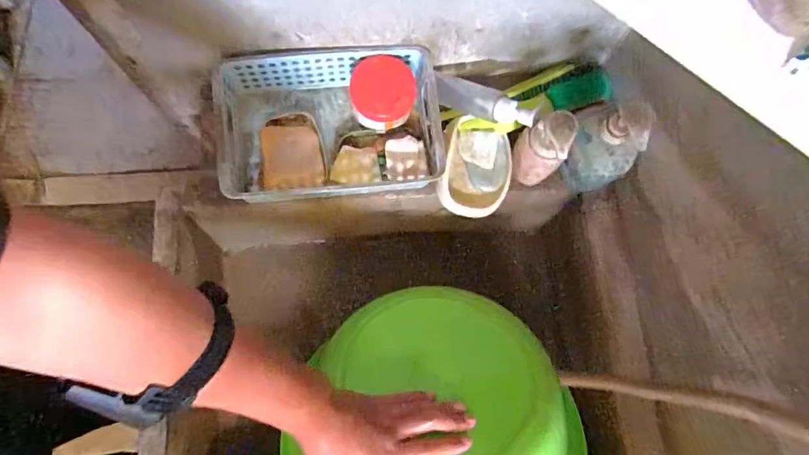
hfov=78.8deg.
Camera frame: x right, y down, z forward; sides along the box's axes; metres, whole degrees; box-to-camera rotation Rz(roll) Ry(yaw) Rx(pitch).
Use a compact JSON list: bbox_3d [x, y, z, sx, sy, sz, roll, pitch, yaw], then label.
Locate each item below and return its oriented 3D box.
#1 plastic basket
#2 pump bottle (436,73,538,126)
[{"bbox_3d":[-0.100,-0.121,0.620,0.287,0.091,0.172,-6,74,-4],"label":"plastic basket"},{"bbox_3d":[0.096,-0.158,0.621,0.148,0.029,0.028,30,74,31],"label":"pump bottle"}]

